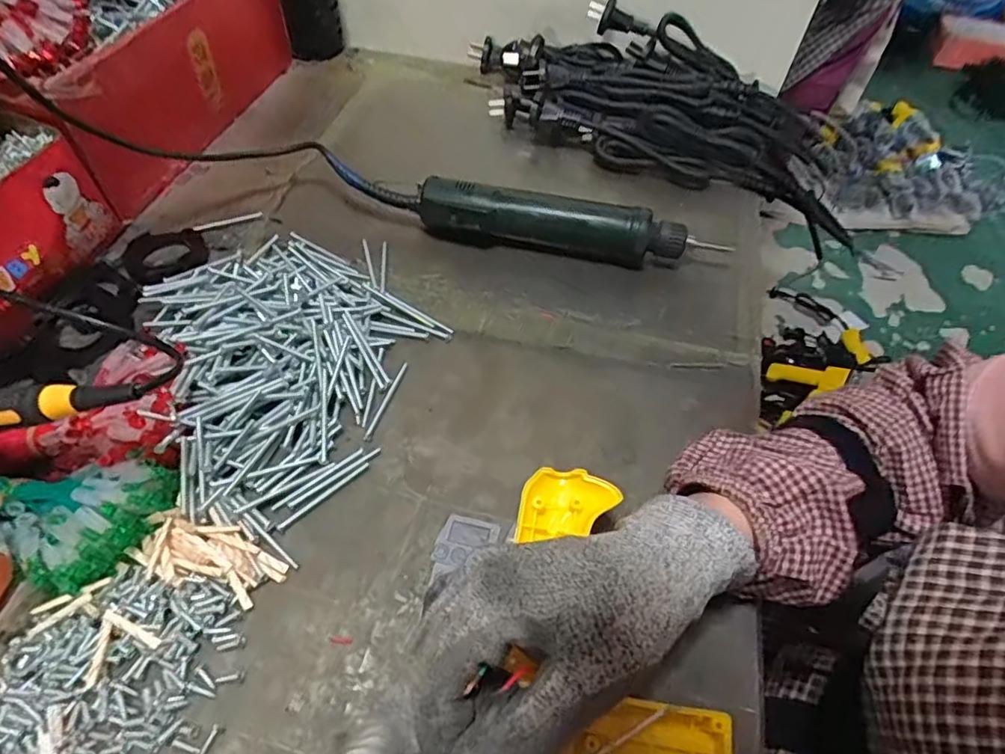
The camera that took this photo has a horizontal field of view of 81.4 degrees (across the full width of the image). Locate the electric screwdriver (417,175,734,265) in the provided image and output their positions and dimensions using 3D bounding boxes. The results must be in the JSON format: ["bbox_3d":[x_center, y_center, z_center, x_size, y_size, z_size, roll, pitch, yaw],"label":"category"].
[{"bbox_3d":[0.051,-0.121,0.475,0.236,0.041,0.035,9,54,4],"label":"electric screwdriver"}]

